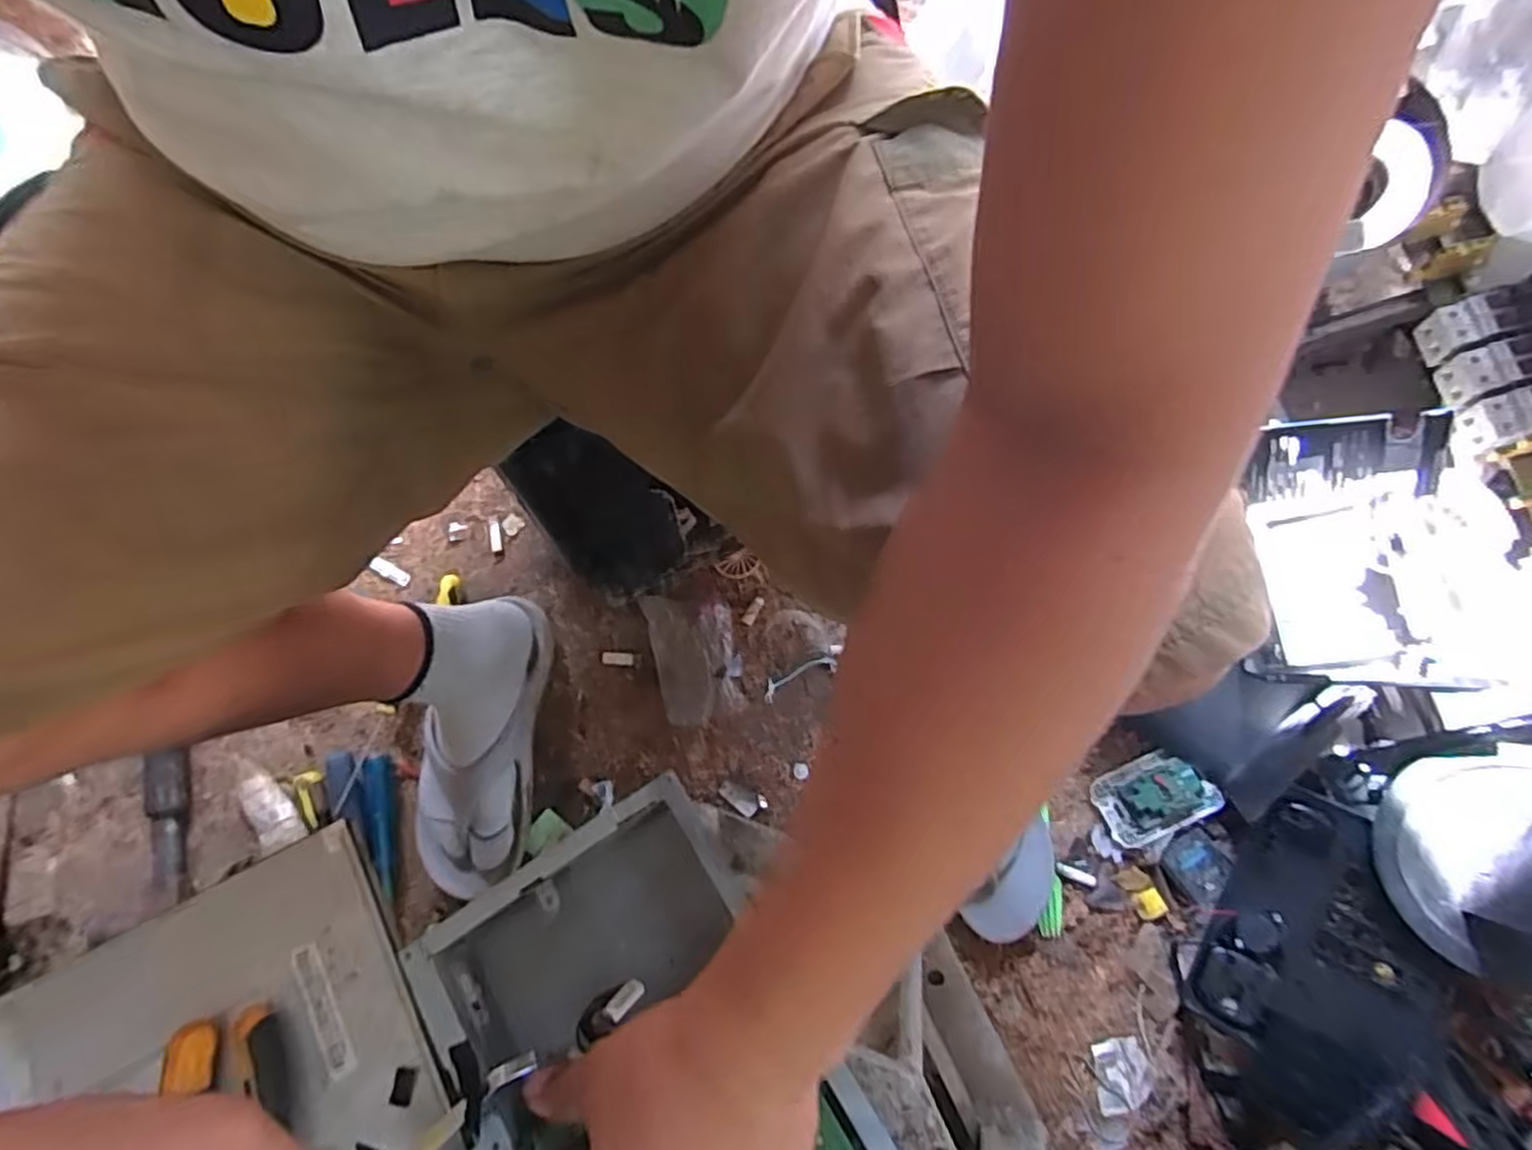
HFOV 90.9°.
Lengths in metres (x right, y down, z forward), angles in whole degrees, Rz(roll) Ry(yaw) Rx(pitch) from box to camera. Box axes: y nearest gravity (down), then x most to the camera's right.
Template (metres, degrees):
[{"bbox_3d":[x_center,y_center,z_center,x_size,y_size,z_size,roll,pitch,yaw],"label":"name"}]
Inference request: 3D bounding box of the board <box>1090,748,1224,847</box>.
[{"bbox_3d":[0.355,0.199,0.686,0.105,0.022,0.068,-21,75,-4],"label":"board"}]

